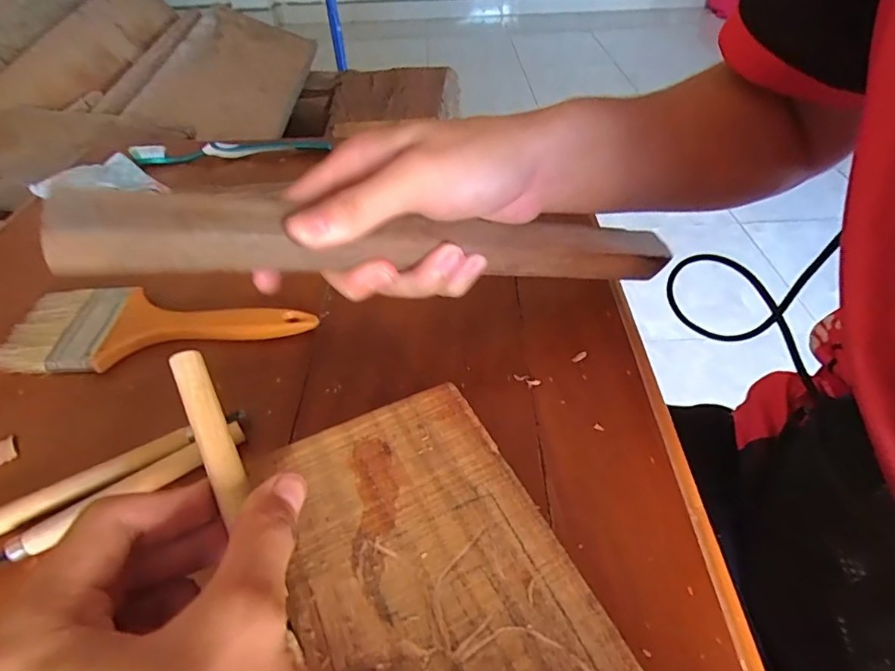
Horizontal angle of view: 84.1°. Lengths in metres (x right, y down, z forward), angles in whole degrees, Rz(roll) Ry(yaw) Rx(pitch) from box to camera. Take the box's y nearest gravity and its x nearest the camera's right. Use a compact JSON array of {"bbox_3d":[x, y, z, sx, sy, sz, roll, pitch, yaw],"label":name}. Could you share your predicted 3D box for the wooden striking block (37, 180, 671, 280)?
[{"bbox_3d":[-0.013,-0.048,0.253,0.307,0.029,0.027,-3,44,-24],"label":"wooden striking block"}]

